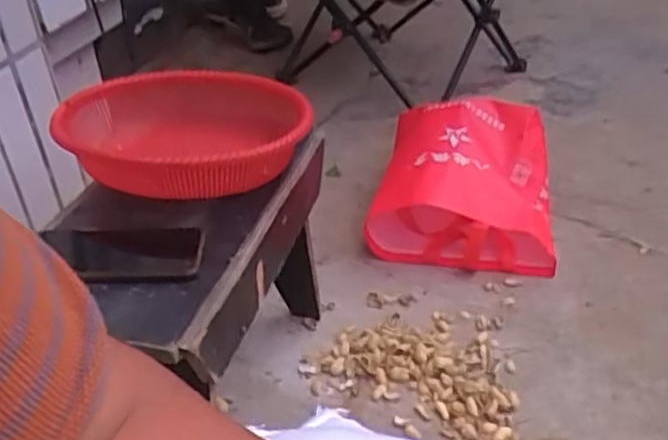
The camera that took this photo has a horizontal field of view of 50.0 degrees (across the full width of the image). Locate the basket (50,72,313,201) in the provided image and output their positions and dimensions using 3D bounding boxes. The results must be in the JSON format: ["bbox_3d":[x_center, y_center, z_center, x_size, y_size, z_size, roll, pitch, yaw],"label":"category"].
[{"bbox_3d":[-0.193,-0.112,0.887,0.283,0.091,0.318,-23,36,-25],"label":"basket"}]

